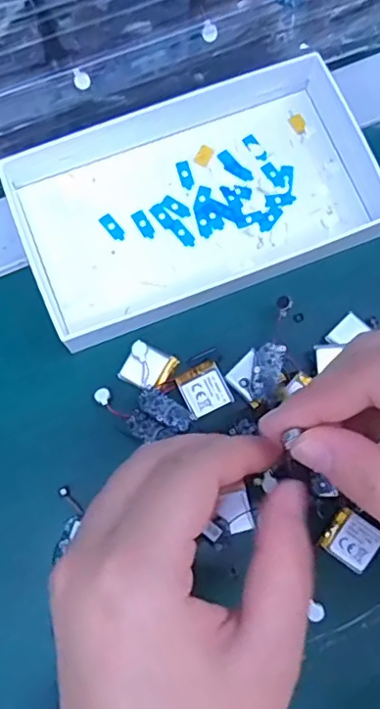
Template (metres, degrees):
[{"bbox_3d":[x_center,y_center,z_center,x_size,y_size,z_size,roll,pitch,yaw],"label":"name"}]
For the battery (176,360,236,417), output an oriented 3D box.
[{"bbox_3d":[0.007,0.016,0.283,0.022,0.004,0.023,-25,79,-7],"label":"battery"}]

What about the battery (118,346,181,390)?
[{"bbox_3d":[-0.020,0.007,0.286,0.023,0.005,0.021,26,78,5],"label":"battery"}]

